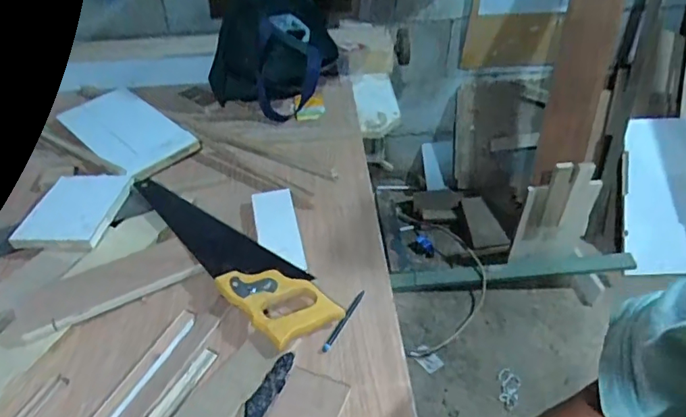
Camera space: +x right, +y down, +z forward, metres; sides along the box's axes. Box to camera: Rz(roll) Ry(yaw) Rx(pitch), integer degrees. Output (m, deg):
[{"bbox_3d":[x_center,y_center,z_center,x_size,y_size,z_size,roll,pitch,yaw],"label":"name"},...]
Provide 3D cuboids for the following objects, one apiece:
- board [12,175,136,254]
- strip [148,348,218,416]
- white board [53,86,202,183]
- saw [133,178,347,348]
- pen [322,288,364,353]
[{"bbox_3d":[-0.406,0.000,0.783,0.117,0.014,0.156,3,41,4],"label":"board"},{"bbox_3d":[-0.188,0.211,0.570,0.020,0.007,0.139,18,44,20],"label":"strip"},{"bbox_3d":[-0.391,-0.143,0.942,0.273,0.020,0.134,33,59,29],"label":"white board"},{"bbox_3d":[-0.172,0.053,0.734,0.406,0.043,0.105,32,51,32],"label":"saw"},{"bbox_3d":[0.003,0.137,0.656,0.011,0.014,0.106,19,45,21],"label":"pen"}]

